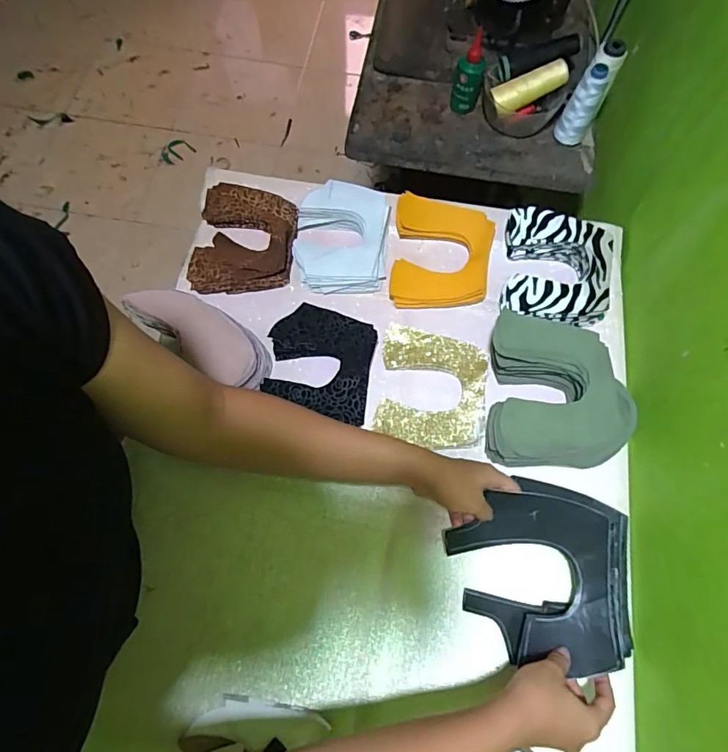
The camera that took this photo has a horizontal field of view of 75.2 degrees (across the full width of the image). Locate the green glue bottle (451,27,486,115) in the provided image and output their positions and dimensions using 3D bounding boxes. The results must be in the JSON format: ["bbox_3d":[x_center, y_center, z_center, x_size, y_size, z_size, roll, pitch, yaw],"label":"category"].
[{"bbox_3d":[0.161,-0.454,0.711,0.041,0.112,0.034,14,71,5],"label":"green glue bottle"}]

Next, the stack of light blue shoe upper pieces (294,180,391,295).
[{"bbox_3d":[-0.030,-0.188,0.648,0.121,0.044,0.153,5,70,1],"label":"stack of light blue shoe upper pieces"}]

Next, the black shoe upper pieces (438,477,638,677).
[{"bbox_3d":[0.187,0.201,0.498,0.196,0.056,0.180,6,70,2],"label":"black shoe upper pieces"}]

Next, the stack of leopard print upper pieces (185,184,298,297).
[{"bbox_3d":[-0.162,-0.188,0.652,0.134,0.031,0.156,6,70,2],"label":"stack of leopard print upper pieces"}]

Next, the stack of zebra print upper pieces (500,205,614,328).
[{"bbox_3d":[0.253,-0.139,0.619,0.134,0.040,0.151,9,70,3],"label":"stack of zebra print upper pieces"}]

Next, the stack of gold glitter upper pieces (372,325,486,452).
[{"bbox_3d":[0.085,0.014,0.587,0.128,0.018,0.147,8,70,2],"label":"stack of gold glitter upper pieces"}]

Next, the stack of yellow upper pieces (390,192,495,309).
[{"bbox_3d":[0.104,-0.162,0.641,0.130,0.034,0.154,5,70,1],"label":"stack of yellow upper pieces"}]

